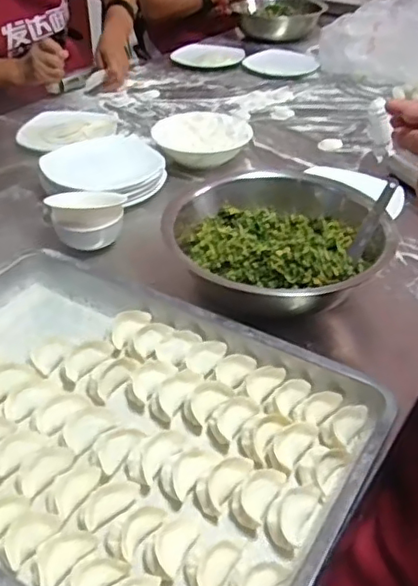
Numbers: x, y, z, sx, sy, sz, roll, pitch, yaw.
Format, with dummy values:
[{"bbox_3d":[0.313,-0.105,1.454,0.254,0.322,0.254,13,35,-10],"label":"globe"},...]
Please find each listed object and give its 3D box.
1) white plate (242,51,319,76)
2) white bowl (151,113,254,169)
[{"bbox_3d":[0.181,-0.580,1.527,0.179,0.016,0.179,1,37,0],"label":"white plate"},{"bbox_3d":[-0.011,-0.271,1.085,0.164,0.054,0.164,1,37,-1],"label":"white bowl"}]

